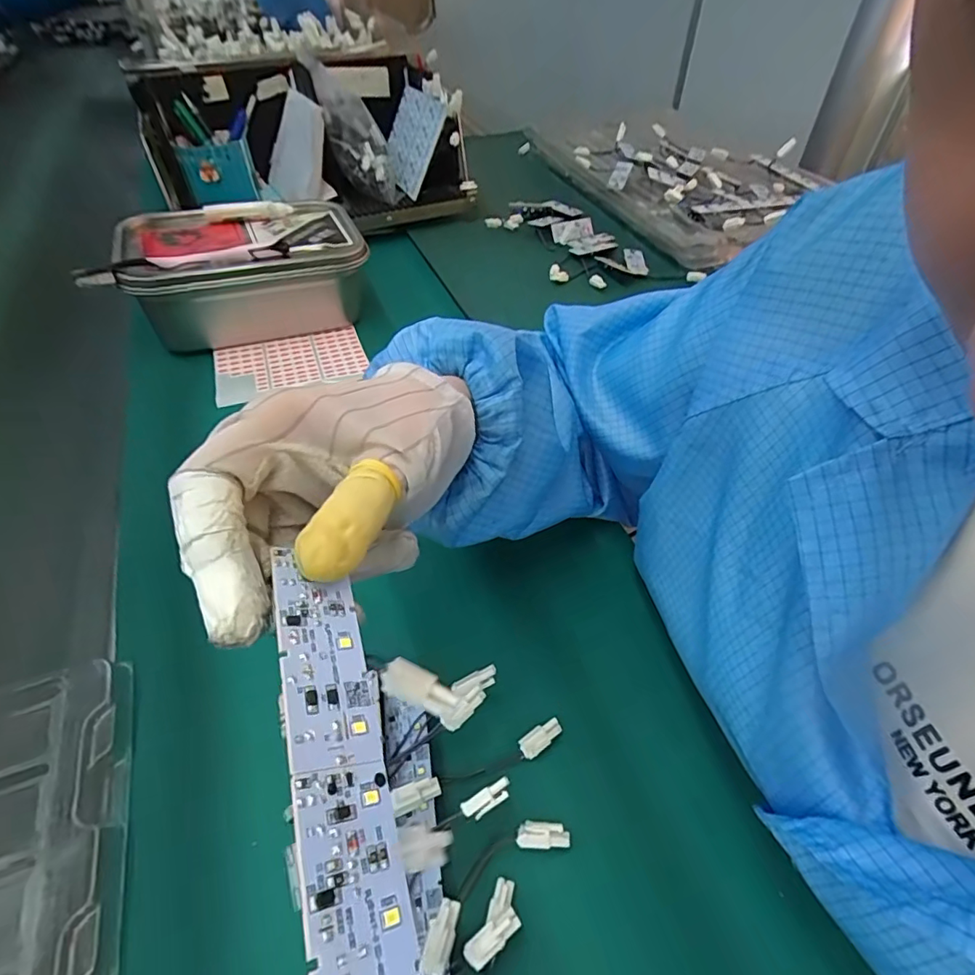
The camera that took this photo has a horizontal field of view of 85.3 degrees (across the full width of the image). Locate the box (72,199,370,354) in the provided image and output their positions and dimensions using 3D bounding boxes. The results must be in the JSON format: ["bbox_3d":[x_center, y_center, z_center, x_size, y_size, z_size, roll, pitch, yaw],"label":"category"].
[{"bbox_3d":[-0.266,-0.233,0.582,0.256,0.101,0.159,-16,50,-15],"label":"box"}]

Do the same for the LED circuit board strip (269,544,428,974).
[{"bbox_3d":[-0.025,0.093,0.109,0.025,0.004,0.176,12,41,-38],"label":"LED circuit board strip"}]

